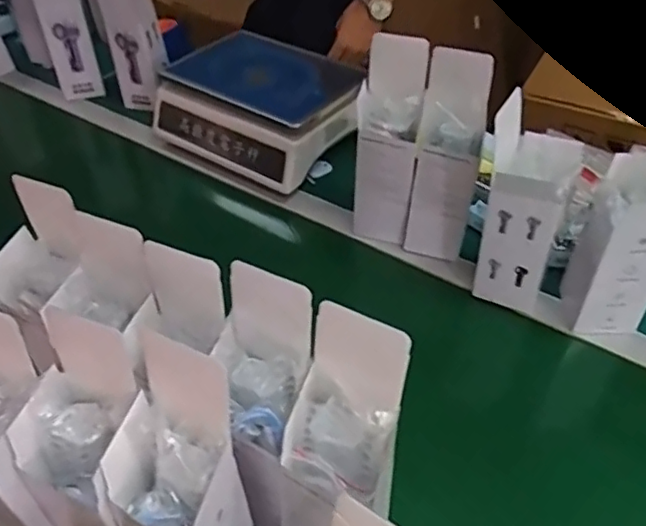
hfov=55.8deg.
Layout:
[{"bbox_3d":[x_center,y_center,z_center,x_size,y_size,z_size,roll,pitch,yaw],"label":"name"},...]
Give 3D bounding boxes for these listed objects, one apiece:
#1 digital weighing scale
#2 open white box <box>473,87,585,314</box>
[{"bbox_3d":[-0.097,-0.246,0.949,0.289,0.104,0.203,25,51,26],"label":"digital weighing scale"},{"bbox_3d":[0.221,-0.059,0.670,0.081,0.225,0.081,20,49,22],"label":"open white box"}]

